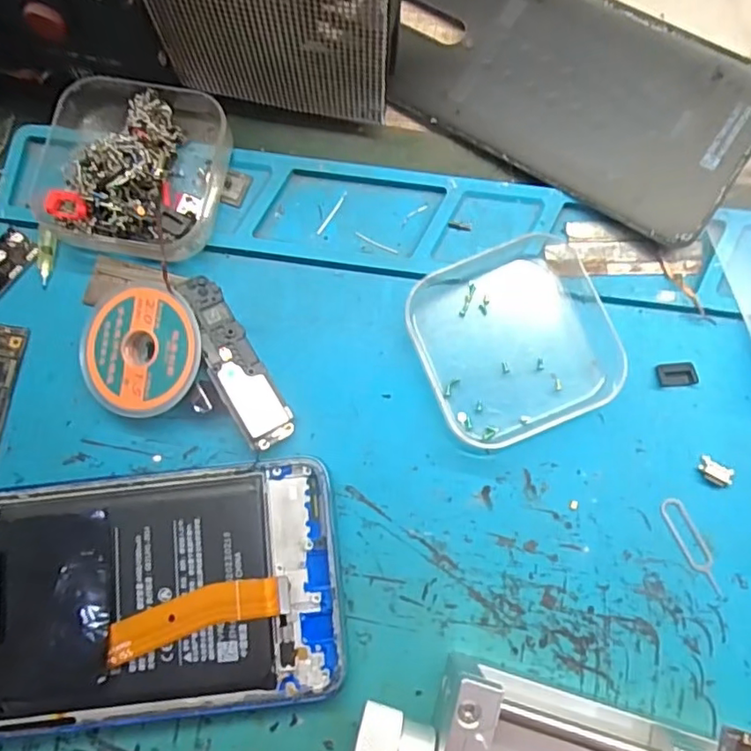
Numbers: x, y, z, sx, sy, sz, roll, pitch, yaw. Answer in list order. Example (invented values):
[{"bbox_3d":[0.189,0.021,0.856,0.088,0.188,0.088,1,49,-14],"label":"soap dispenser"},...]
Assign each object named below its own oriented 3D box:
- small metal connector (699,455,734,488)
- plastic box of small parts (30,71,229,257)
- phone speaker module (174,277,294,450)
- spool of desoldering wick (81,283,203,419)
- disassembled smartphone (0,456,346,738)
[{"bbox_3d":[0.116,0.033,0.198,0.011,0.004,0.007,32,81,7],"label":"small metal connector"},{"bbox_3d":[-0.088,-0.077,0.211,0.062,0.021,0.063,9,79,3],"label":"plastic box of small parts"},{"bbox_3d":[-0.051,-0.006,0.205,0.017,0.007,0.066,-30,80,-5],"label":"phone speaker module"},{"bbox_3d":[-0.080,-0.008,0.199,0.040,0.016,0.042,0,79,1],"label":"spool of desoldering wick"},{"bbox_3d":[-0.091,0.073,0.188,0.158,0.012,0.074,-7,79,-1],"label":"disassembled smartphone"}]

